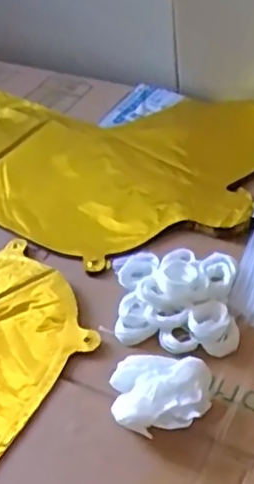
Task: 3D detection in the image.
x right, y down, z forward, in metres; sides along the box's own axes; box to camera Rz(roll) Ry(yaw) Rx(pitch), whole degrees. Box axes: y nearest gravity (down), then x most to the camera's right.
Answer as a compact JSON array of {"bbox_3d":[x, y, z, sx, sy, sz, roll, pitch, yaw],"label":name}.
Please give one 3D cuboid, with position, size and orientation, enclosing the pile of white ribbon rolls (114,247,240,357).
[{"bbox_3d":[0.032,0.030,0.412,0.075,0.022,0.082,0,43,7],"label":"pile of white ribbon rolls"}]

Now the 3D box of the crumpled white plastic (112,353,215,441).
[{"bbox_3d":[0.019,0.086,0.358,0.053,0.025,0.045,3,44,10],"label":"crumpled white plastic"}]

